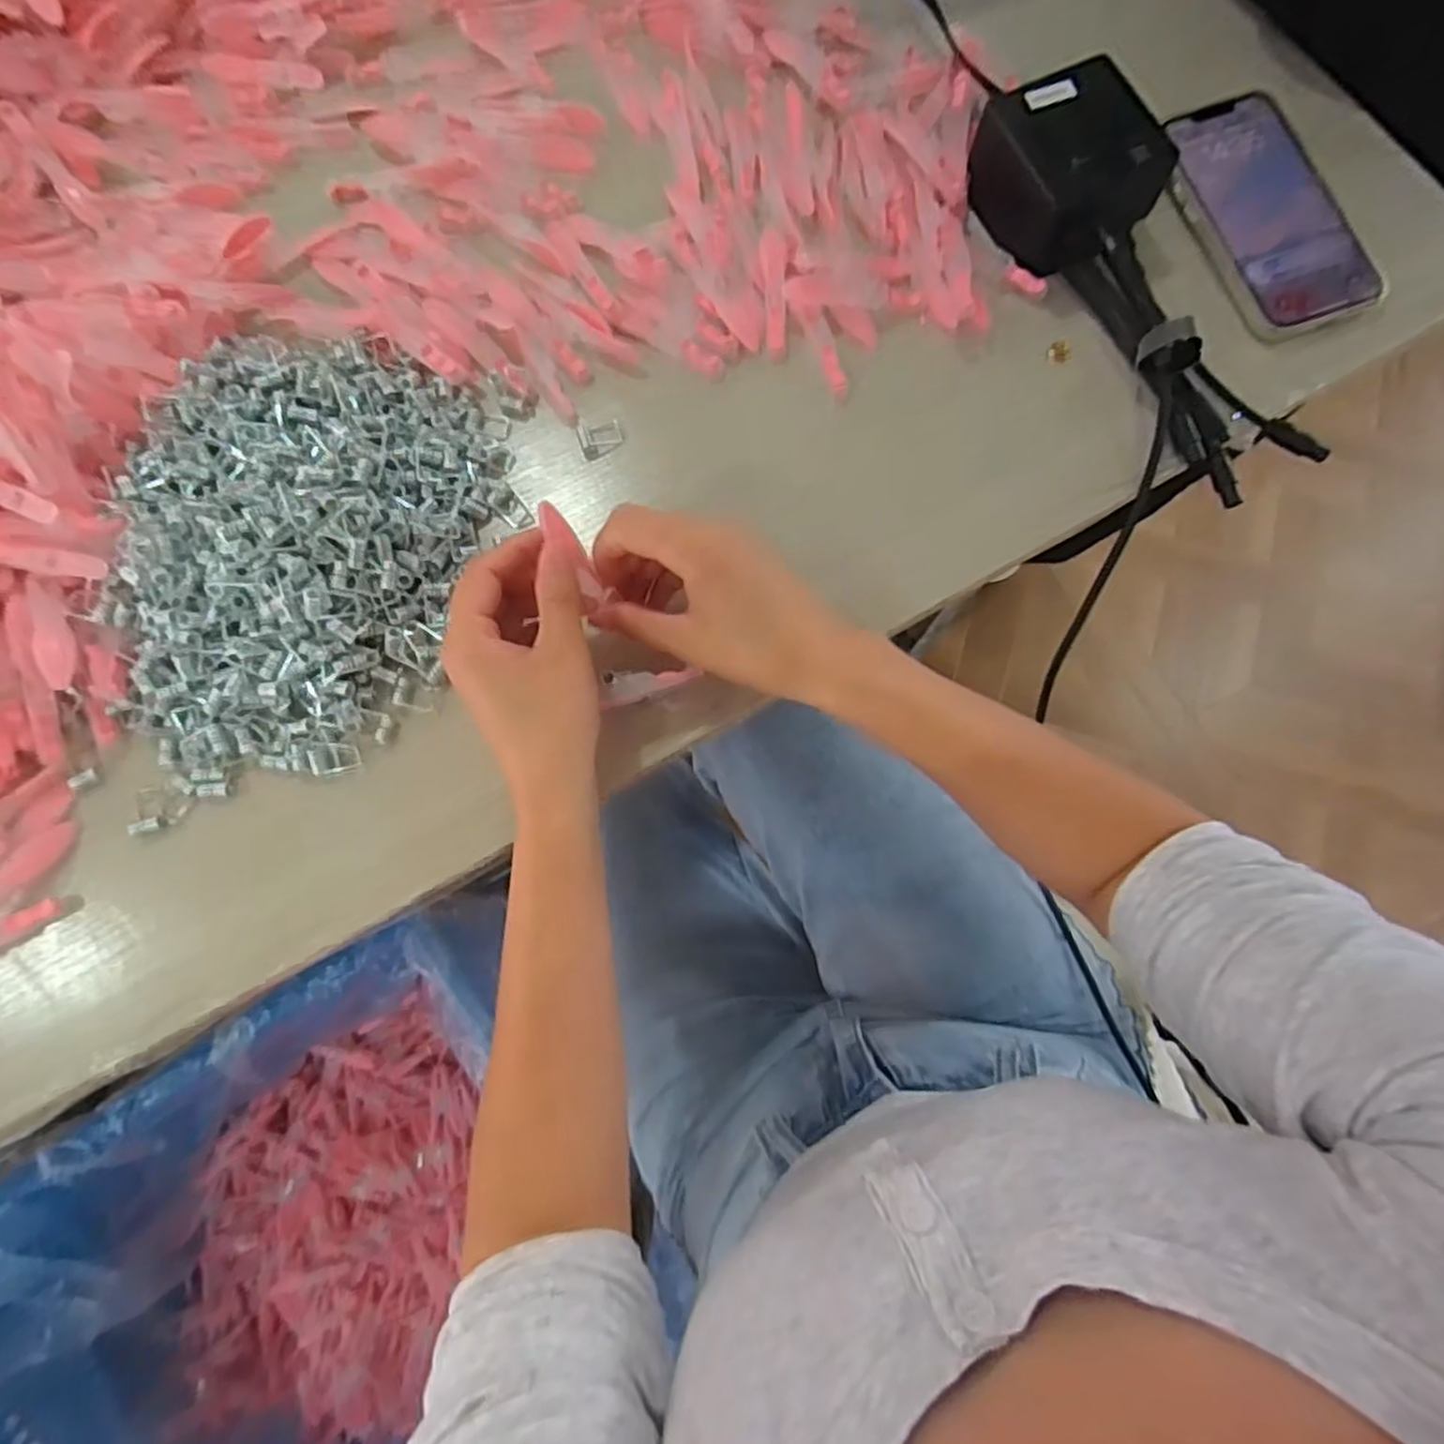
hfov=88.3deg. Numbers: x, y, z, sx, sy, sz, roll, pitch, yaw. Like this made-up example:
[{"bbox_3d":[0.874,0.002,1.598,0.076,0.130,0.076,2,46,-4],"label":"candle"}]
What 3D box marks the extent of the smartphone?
[{"bbox_3d":[0.297,-0.282,0.405,0.076,0.008,0.147,-21,78,-4],"label":"smartphone"}]

